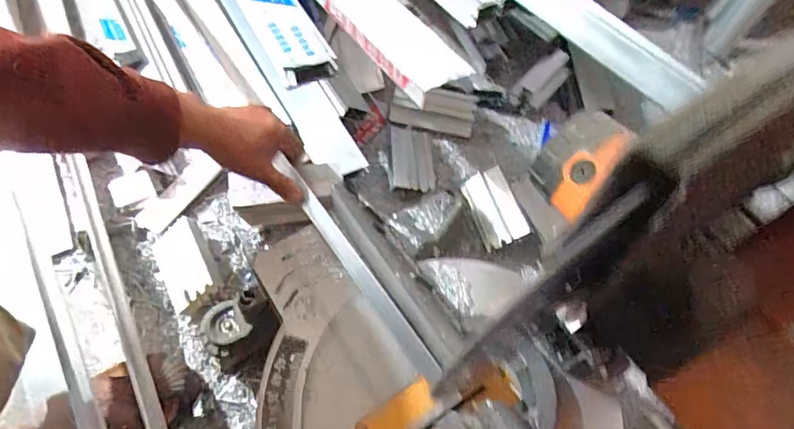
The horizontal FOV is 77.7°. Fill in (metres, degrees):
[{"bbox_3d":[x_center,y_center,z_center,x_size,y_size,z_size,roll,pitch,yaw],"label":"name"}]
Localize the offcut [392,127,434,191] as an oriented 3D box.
[{"bbox_3d":[0.023,-0.080,0.736,0.062,0.029,0.114,0,59,-2],"label":"offcut"}]

